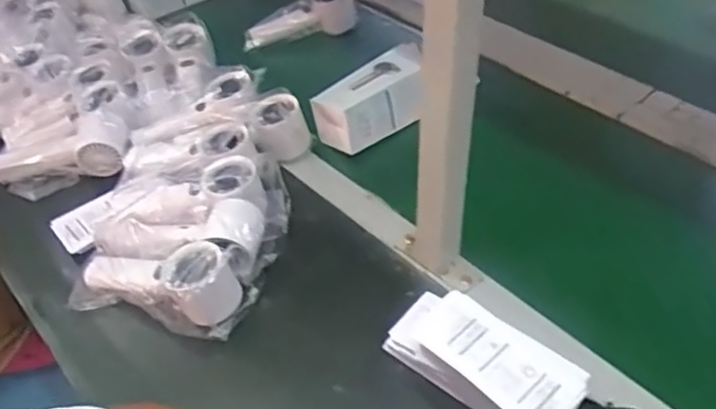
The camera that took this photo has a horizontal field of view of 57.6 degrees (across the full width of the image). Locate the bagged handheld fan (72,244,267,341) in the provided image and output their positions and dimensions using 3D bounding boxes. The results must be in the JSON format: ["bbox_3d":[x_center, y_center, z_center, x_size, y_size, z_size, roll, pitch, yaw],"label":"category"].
[{"bbox_3d":[-0.187,0.071,0.598,0.170,0.075,0.053,9,44,13],"label":"bagged handheld fan"}]

